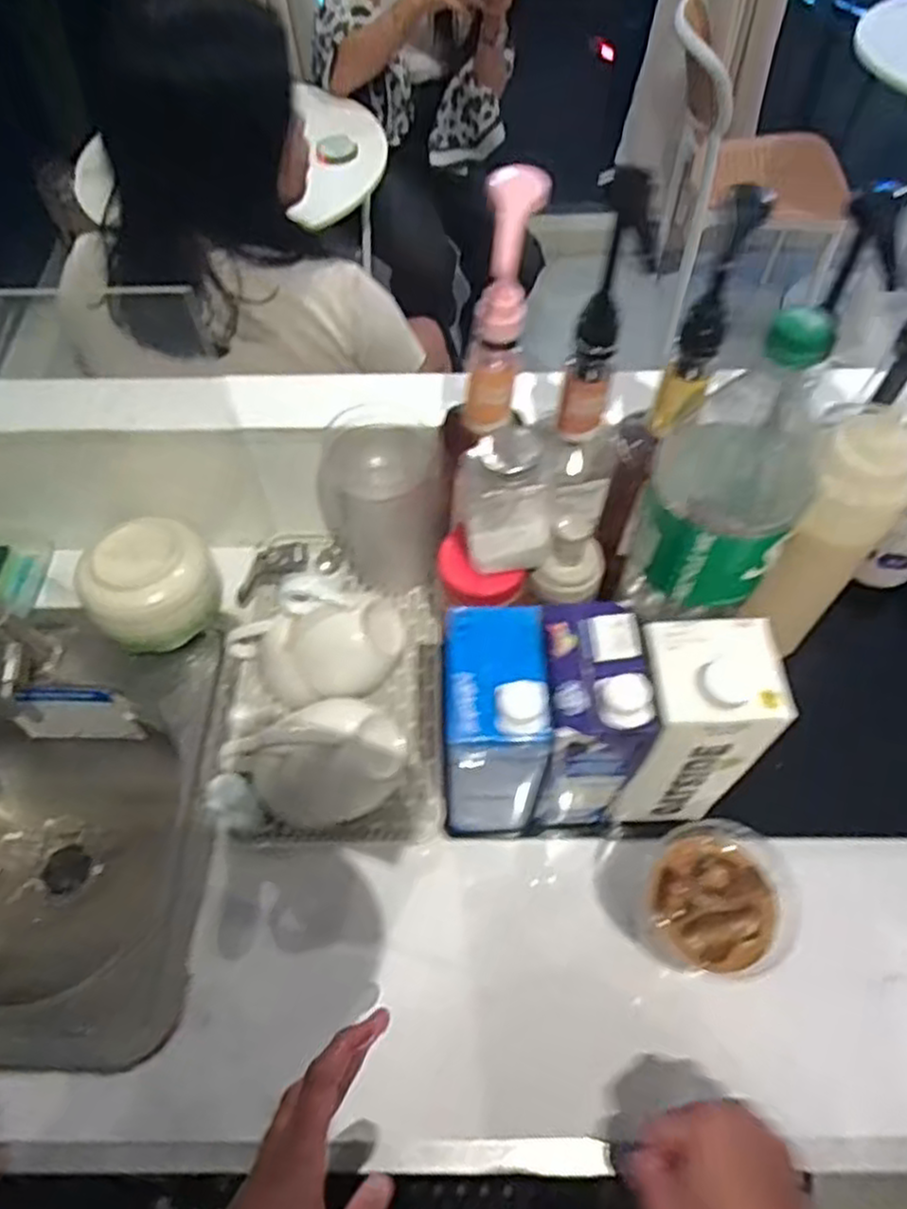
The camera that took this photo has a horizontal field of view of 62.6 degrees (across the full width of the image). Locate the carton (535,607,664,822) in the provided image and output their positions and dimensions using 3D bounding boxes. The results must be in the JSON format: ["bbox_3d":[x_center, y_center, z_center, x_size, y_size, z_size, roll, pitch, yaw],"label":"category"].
[{"bbox_3d":[0.095,0.093,0.548,0.068,0.208,0.104,1,59,2],"label":"carton"}]

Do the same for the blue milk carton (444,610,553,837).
[{"bbox_3d":[0.030,0.094,0.547,0.072,0.204,0.102,-1,59,0],"label":"blue milk carton"}]

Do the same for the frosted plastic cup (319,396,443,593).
[{"bbox_3d":[-0.060,-0.085,0.673,0.103,0.164,0.087,-26,62,-14],"label":"frosted plastic cup"}]

